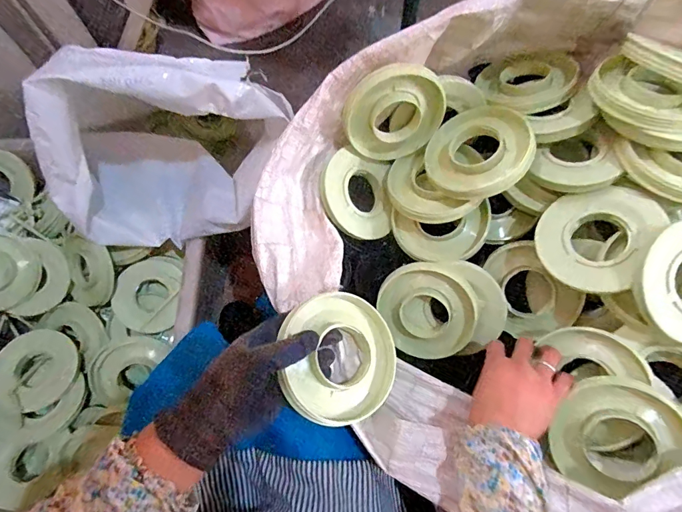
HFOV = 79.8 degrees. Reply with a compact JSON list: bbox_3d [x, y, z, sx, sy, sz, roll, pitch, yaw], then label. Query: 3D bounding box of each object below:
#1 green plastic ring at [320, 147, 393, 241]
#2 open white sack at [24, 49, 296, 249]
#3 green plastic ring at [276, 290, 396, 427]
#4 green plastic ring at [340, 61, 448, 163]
[{"bbox_3d":[0.021,-0.083,0.562,0.112,0.021,0.114,6,79,-35],"label":"green plastic ring"},{"bbox_3d":[-0.266,-0.165,0.625,0.346,0.266,0.238,-6,70,-3],"label":"open white sack"},{"bbox_3d":[0.000,0.103,0.421,0.122,0.025,0.130,8,70,-23],"label":"green plastic ring"},{"bbox_3d":[0.066,-0.182,0.523,0.123,0.127,0.025,16,39,-38],"label":"green plastic ring"}]

